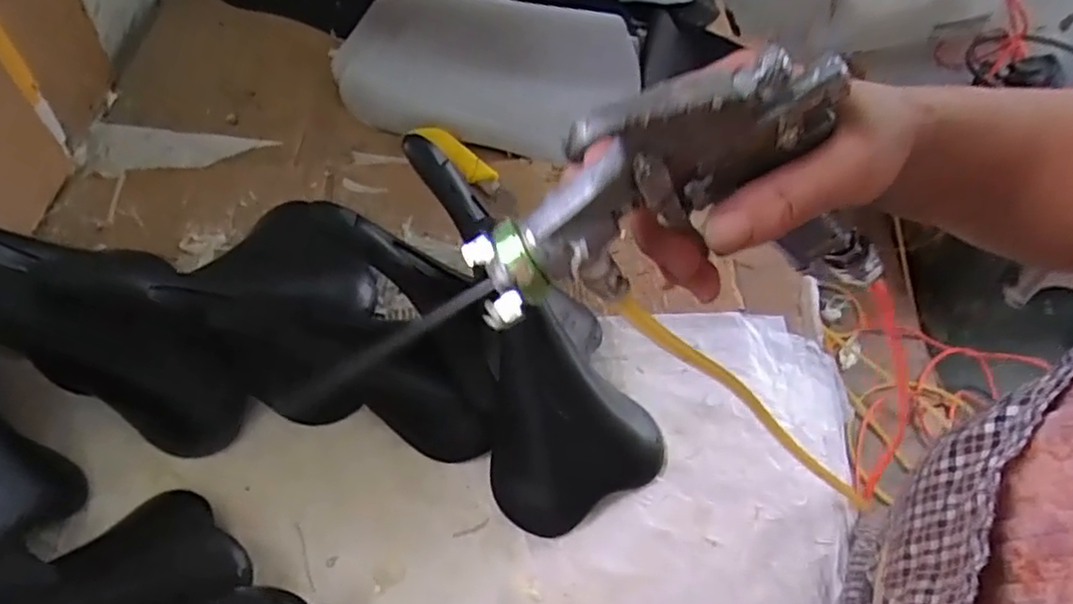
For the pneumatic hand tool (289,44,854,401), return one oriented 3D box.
[{"bbox_3d":[0.003,-0.019,0.252,0.224,0.081,0.029,-30,57,17],"label":"pneumatic hand tool"}]

